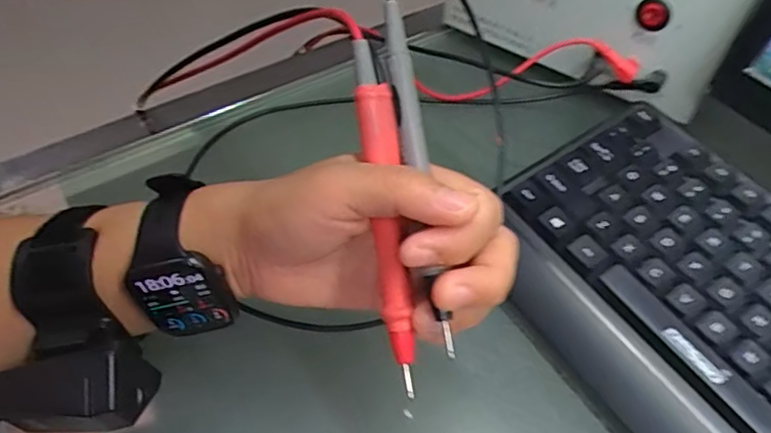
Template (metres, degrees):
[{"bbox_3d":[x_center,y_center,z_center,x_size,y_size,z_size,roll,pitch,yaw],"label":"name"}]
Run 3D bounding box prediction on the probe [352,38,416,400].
[{"bbox_3d":[0.000,0.001,0.236,0.015,0.020,0.140,-8,94,-8],"label":"probe"}]

